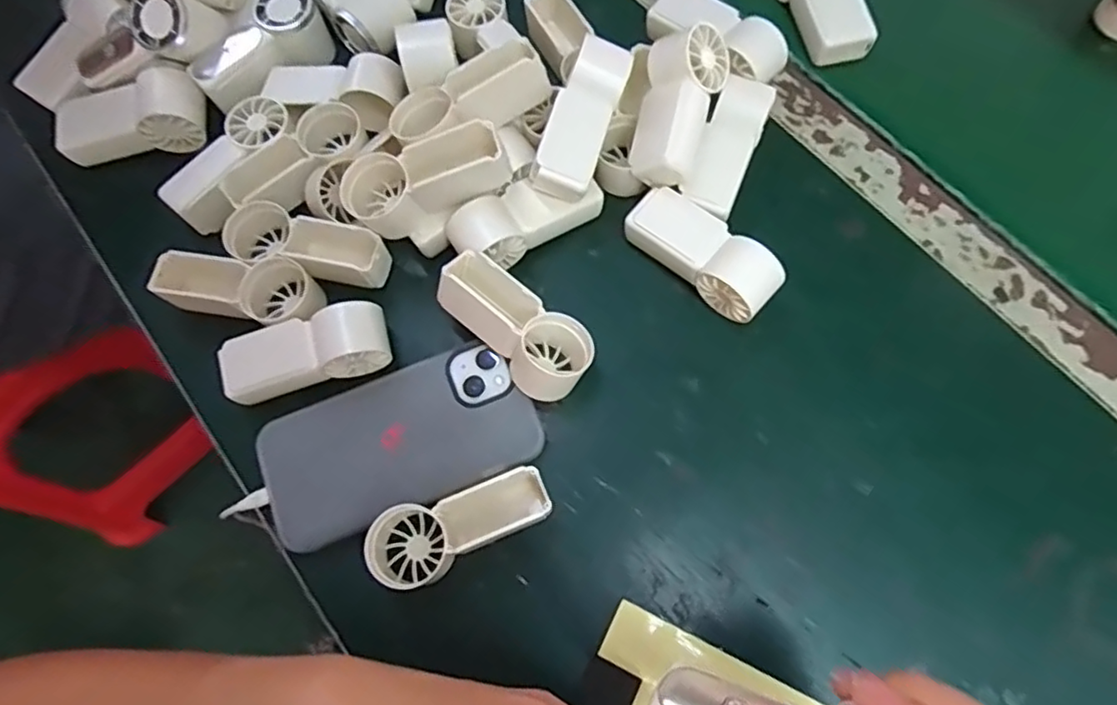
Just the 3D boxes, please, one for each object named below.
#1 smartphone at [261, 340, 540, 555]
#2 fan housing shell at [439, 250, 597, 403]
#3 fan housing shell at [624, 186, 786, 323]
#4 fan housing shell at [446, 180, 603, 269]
[{"bbox_3d":[-0.089,0.050,0.354,0.149,0.008,0.077,-20,71,-5],"label":"smartphone"},{"bbox_3d":[-0.025,-0.015,0.355,0.094,0.032,0.043,42,75,-4],"label":"fan housing shell"},{"bbox_3d":[0.083,-0.057,0.375,0.092,0.031,0.037,41,77,14],"label":"fan housing shell"},{"bbox_3d":[-0.020,-0.081,0.384,0.088,0.040,0.034,-33,73,-9],"label":"fan housing shell"}]

